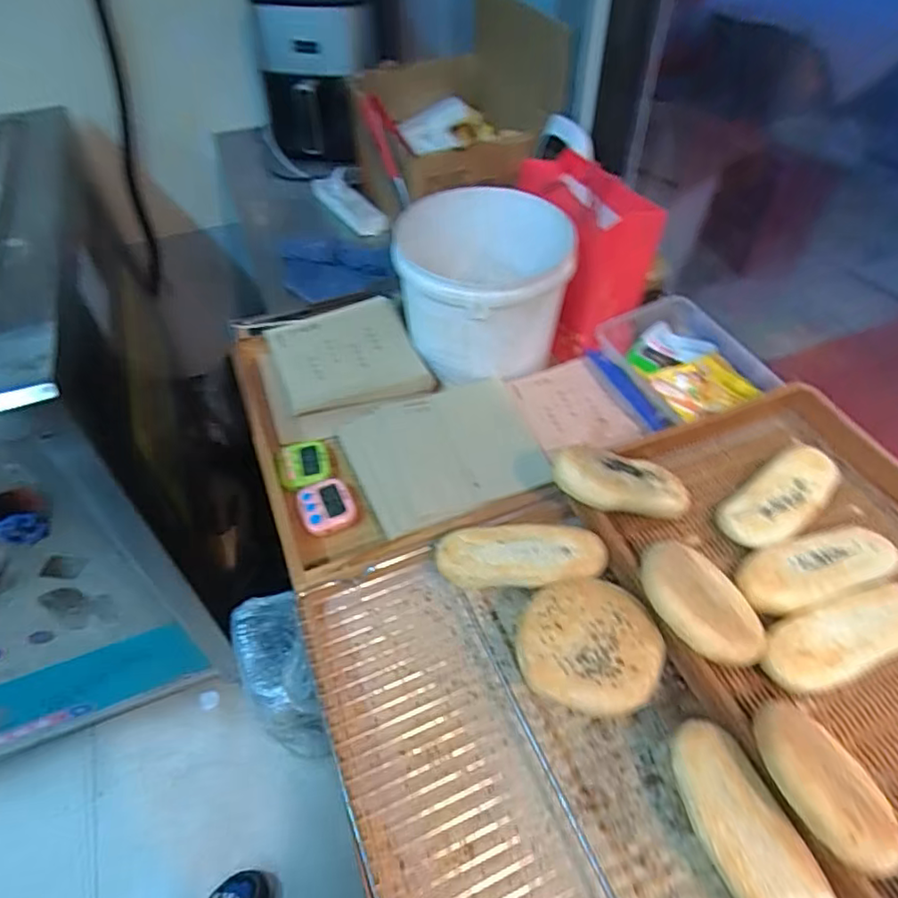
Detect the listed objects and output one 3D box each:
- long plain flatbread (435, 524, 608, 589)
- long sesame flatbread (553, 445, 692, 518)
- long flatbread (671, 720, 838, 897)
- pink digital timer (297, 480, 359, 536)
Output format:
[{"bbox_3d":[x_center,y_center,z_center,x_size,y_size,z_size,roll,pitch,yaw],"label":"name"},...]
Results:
[{"bbox_3d":[0.067,0.099,0.561,0.151,0.025,0.053,1,49,2],"label":"long plain flatbread"},{"bbox_3d":[0.166,0.032,0.576,0.145,0.028,0.054,12,47,-21],"label":"long sesame flatbread"},{"bbox_3d":[0.206,0.263,0.411,0.058,0.027,0.149,-14,50,-11],"label":"long flatbread"},{"bbox_3d":[-0.138,0.064,0.678,0.059,0.015,0.062,-15,50,-11],"label":"pink digital timer"}]

